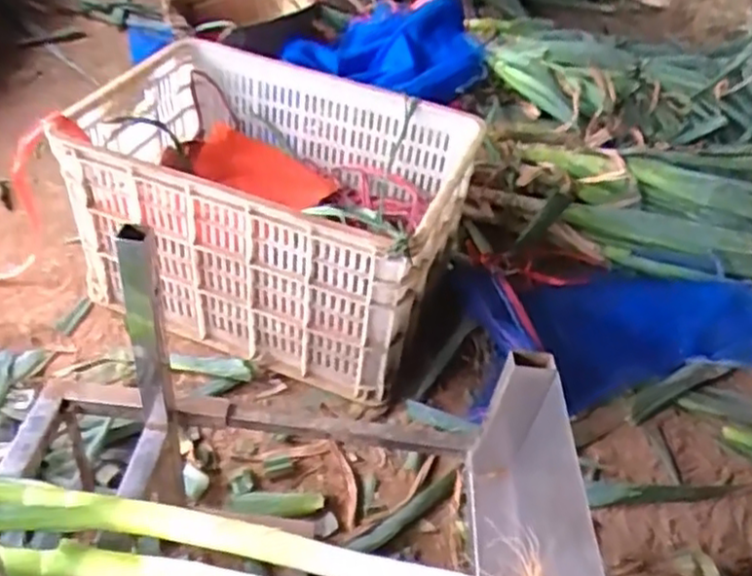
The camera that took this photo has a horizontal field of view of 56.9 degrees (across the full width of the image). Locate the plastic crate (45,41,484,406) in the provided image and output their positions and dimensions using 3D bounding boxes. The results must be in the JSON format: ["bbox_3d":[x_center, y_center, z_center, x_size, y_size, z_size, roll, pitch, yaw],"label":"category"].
[{"bbox_3d":[-0.169,-0.124,1.091,0.565,0.344,0.384,19,41,11],"label":"plastic crate"}]

